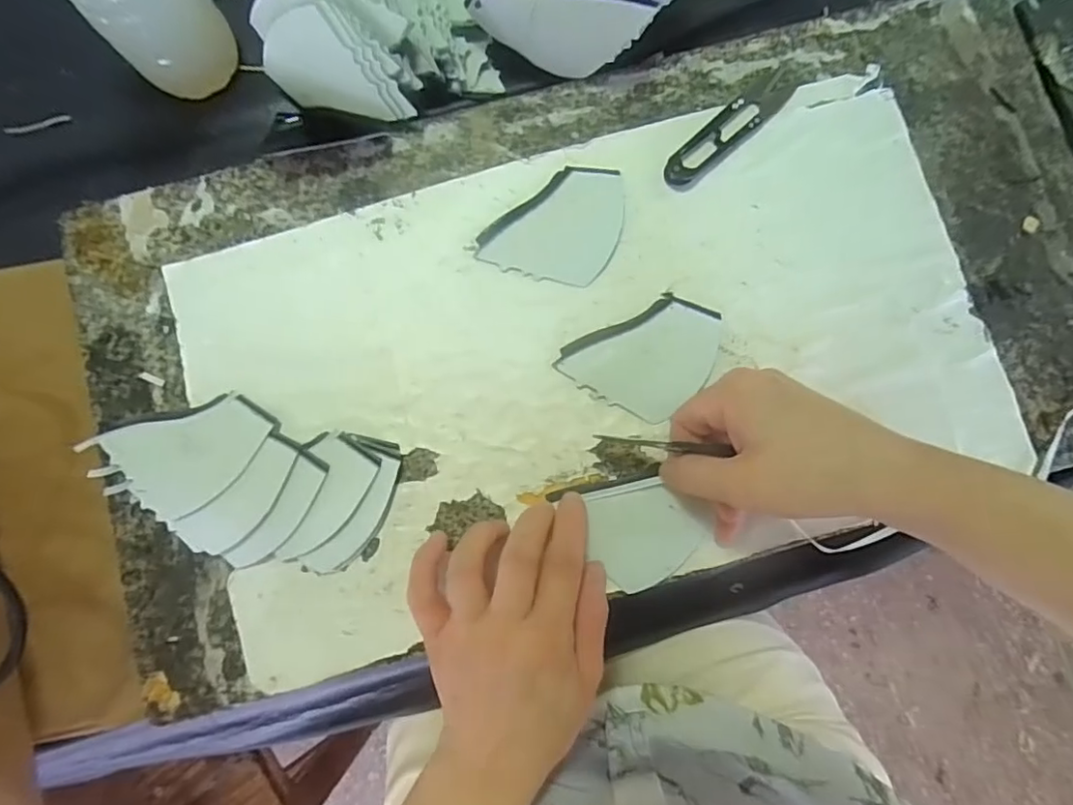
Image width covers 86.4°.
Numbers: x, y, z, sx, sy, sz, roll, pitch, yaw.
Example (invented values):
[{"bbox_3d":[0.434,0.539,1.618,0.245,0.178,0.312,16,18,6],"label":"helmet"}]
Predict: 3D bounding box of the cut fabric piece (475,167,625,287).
[{"bbox_3d":[0.010,-0.108,0.339,0.078,0.004,0.071,10,82,1],"label":"cut fabric piece"}]

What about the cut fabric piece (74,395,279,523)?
[{"bbox_3d":[-0.195,0.031,0.317,0.099,0.009,0.060,-14,82,-2],"label":"cut fabric piece"}]

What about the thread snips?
[{"bbox_3d":[0.118,-0.167,0.344,0.106,0.007,0.022,-44,85,-6],"label":"thread snips"}]

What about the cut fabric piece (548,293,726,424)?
[{"bbox_3d":[0.061,-0.031,0.329,0.077,0.004,0.072,27,83,3],"label":"cut fabric piece"}]

